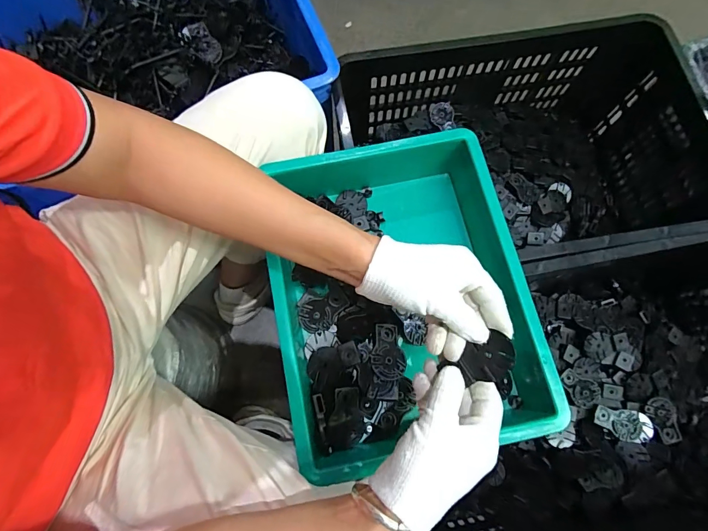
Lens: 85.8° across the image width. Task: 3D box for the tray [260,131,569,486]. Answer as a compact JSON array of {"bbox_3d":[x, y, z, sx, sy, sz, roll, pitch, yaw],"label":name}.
[{"bbox_3d":[0.048,0.029,0.438,0.264,0.083,0.336,-11,75,-3],"label":"tray"}]

